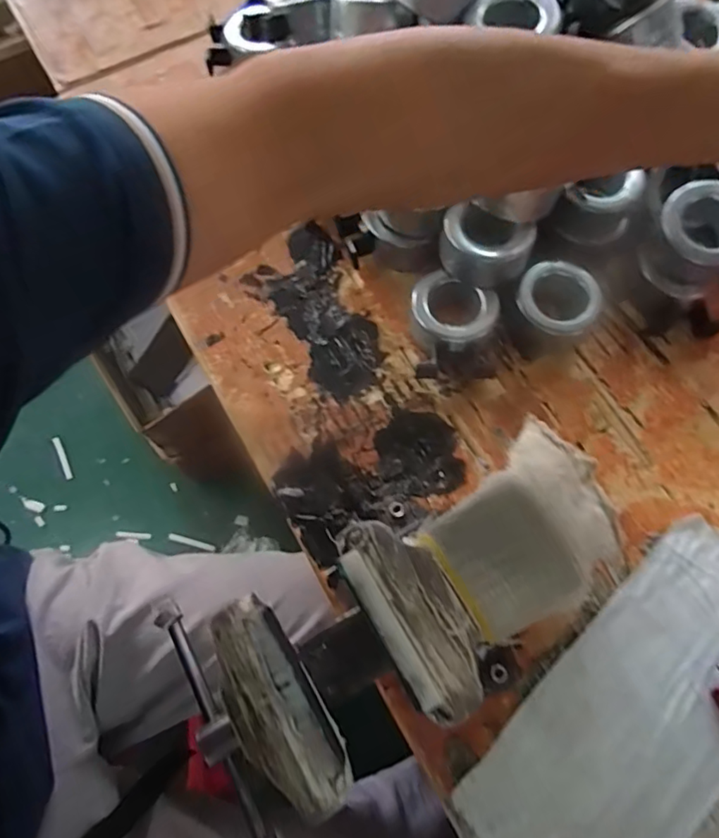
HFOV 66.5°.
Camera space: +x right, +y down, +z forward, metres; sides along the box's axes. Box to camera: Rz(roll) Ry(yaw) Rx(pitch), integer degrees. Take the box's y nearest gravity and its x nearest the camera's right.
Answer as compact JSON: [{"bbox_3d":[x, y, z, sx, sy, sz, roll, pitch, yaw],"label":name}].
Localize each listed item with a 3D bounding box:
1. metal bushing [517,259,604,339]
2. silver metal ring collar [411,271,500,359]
[{"bbox_3d":[0.162,-0.095,0.454,0.066,0.039,0.062,32,72,13],"label":"metal bushing"},{"bbox_3d":[0.072,-0.082,0.447,0.068,0.036,0.057,30,72,12],"label":"silver metal ring collar"}]

